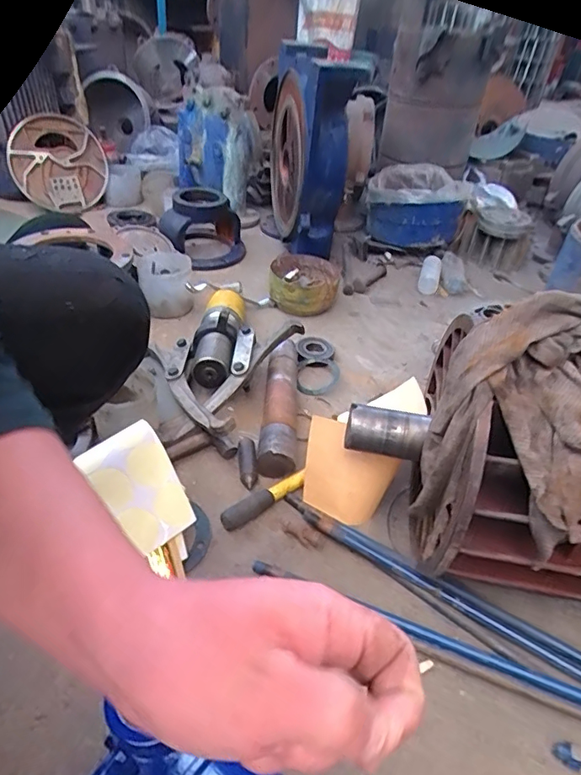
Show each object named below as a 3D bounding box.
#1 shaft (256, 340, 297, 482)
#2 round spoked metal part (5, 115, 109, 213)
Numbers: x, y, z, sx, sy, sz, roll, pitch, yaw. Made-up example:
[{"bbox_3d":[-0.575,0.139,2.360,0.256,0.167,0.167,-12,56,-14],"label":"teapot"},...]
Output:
[{"bbox_3d":[-0.017,0.024,0.937,0.058,0.071,0.328,6,38,-1],"label":"shaft"},{"bbox_3d":[-0.720,-0.695,1.580,0.279,0.279,0.029,35,-10,-21],"label":"round spoked metal part"}]

